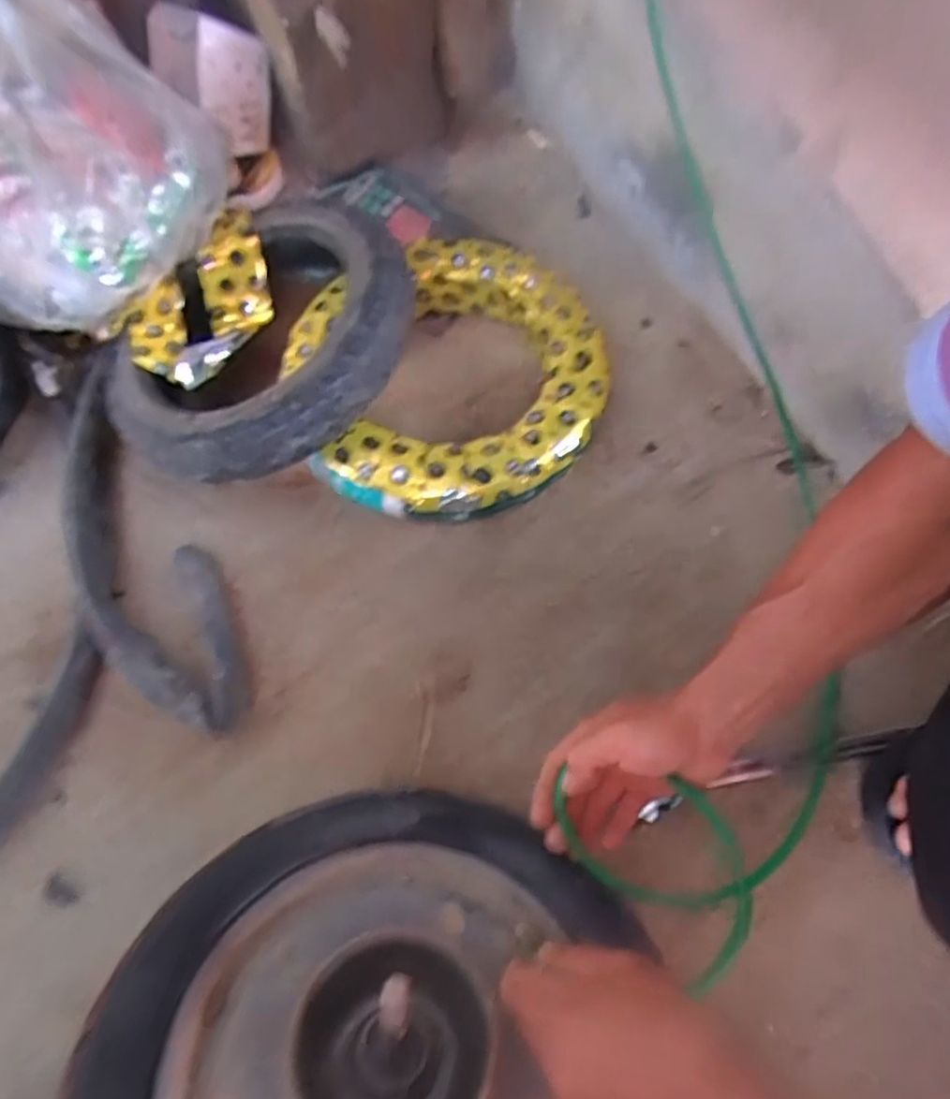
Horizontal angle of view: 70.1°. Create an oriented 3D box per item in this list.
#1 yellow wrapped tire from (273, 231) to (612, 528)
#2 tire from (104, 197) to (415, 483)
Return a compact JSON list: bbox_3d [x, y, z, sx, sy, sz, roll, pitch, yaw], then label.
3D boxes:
[{"bbox_3d":[-0.027,-0.198,0.785,0.342,0.079,0.347,-1,62,2],"label":"yellow wrapped tire"},{"bbox_3d":[-0.231,-0.236,0.728,0.353,0.096,0.305,-35,66,-15],"label":"tire"}]

